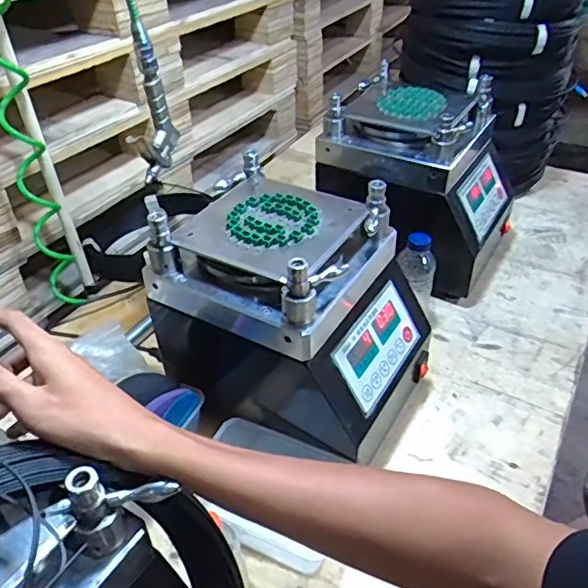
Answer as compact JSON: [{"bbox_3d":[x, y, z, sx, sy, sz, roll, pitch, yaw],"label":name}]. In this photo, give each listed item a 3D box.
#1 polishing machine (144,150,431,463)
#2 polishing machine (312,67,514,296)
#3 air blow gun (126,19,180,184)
[{"bbox_3d":[0.005,0.027,0.692,0.274,0.265,0.226,24,46,27],"label":"polishing machine"},{"bbox_3d":[0.214,-0.193,0.955,0.275,0.275,0.245,23,45,26],"label":"polishing machine"},{"bbox_3d":[-0.176,-0.226,0.679,0.030,0.171,0.079,7,40,10],"label":"air blow gun"}]

